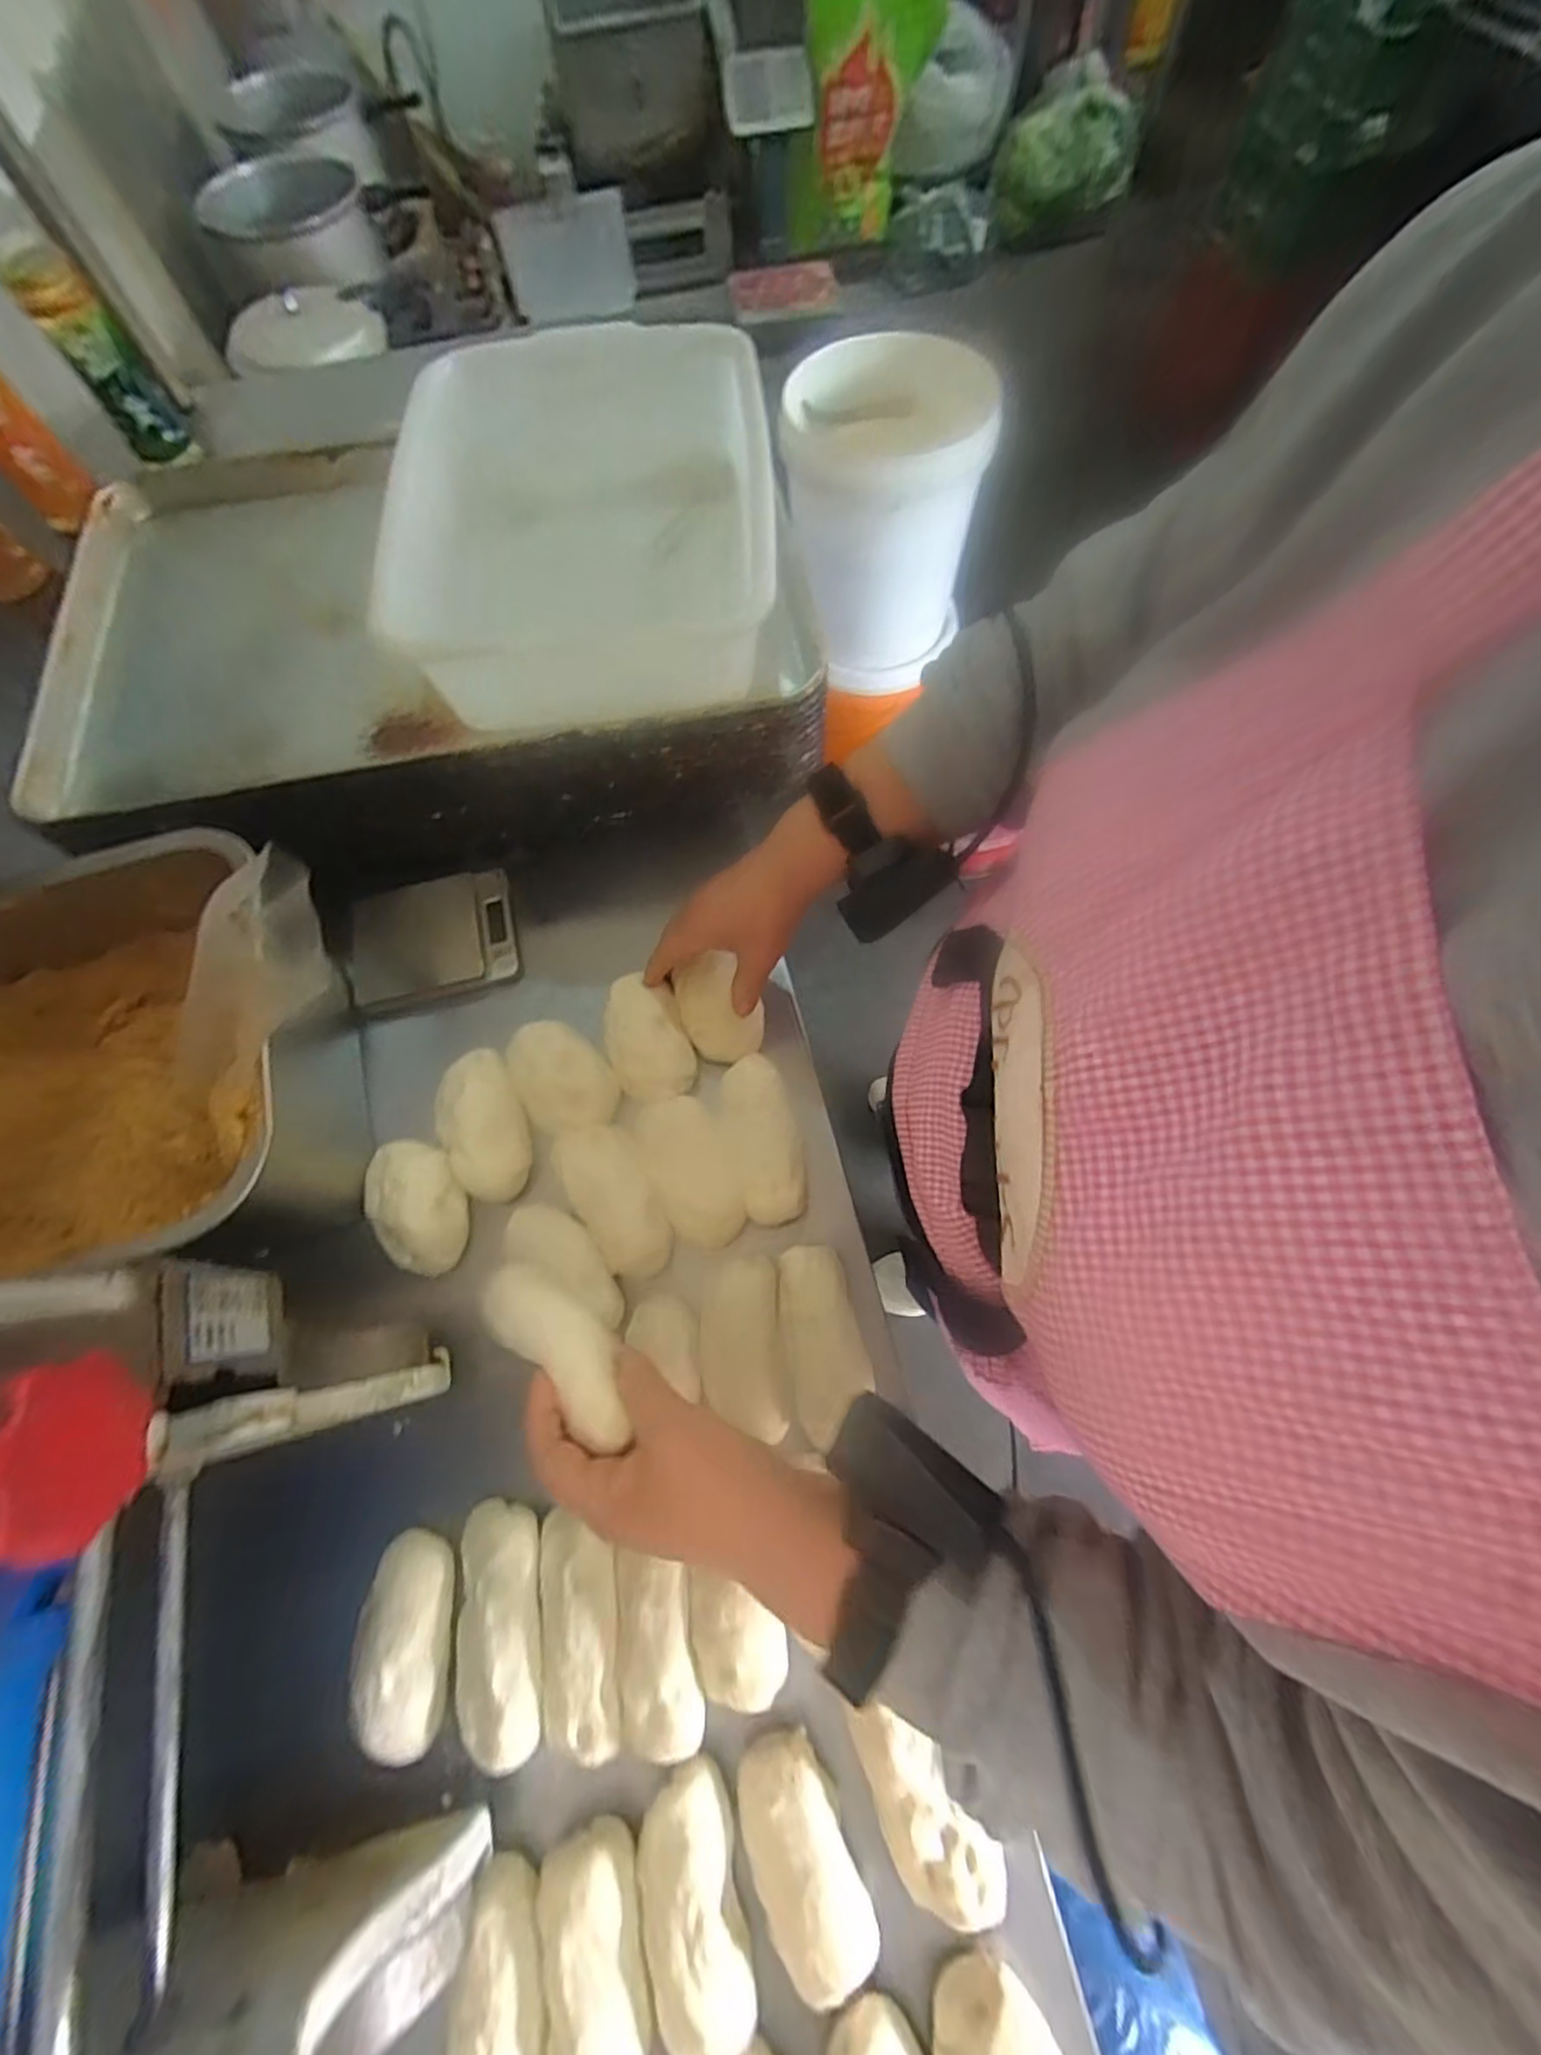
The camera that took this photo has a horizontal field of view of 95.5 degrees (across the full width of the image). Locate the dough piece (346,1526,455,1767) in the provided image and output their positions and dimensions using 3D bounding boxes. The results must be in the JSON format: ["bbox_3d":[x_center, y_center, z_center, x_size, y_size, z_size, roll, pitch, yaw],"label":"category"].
[{"bbox_3d":[-0.203,0.342,0.388,0.042,0.026,0.099,0,68,3],"label":"dough piece"}]

